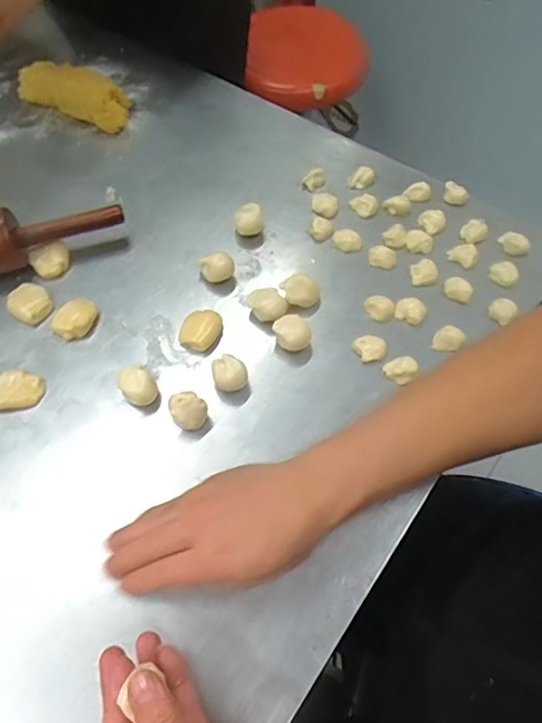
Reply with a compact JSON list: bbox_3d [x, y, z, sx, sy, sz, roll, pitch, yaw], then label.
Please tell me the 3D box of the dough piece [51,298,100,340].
[{"bbox_3d":[-0.193,-0.043,0.527,0.036,0.014,0.046,29,65,17],"label":"dough piece"}]

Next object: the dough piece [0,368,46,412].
[{"bbox_3d":[-0.237,0.026,0.490,0.053,0.014,0.038,-14,61,-7],"label":"dough piece"}]

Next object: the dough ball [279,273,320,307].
[{"bbox_3d":[0.030,-0.069,0.534,0.032,0.028,0.029,-26,63,-13],"label":"dough ball"}]

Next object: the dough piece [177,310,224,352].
[{"bbox_3d":[-0.070,-0.031,0.519,0.040,0.016,0.040,0,60,1],"label":"dough piece"}]

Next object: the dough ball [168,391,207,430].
[{"bbox_3d":[-0.072,0.045,0.472,0.030,0.036,0.027,-21,62,-11],"label":"dough ball"}]

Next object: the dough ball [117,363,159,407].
[{"bbox_3d":[-0.120,0.024,0.482,0.028,0.032,0.036,-33,65,-17],"label":"dough ball"}]

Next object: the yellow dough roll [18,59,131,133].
[{"bbox_3d":[-0.253,-0.350,0.680,0.170,0.049,0.063,25,63,14],"label":"yellow dough roll"}]

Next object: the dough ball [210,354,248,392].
[{"bbox_3d":[-0.038,0.013,0.489,0.031,0.032,0.028,-10,60,-5],"label":"dough ball"}]

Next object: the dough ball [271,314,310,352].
[{"bbox_3d":[0.020,-0.024,0.512,0.028,0.033,0.032,-27,63,-14],"label":"dough ball"}]

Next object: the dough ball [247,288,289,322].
[{"bbox_3d":[-0.002,-0.054,0.531,0.038,0.024,0.031,40,68,21],"label":"dough ball"}]

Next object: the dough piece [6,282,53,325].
[{"bbox_3d":[-0.243,-0.058,0.536,0.047,0.015,0.038,40,68,21],"label":"dough piece"}]

